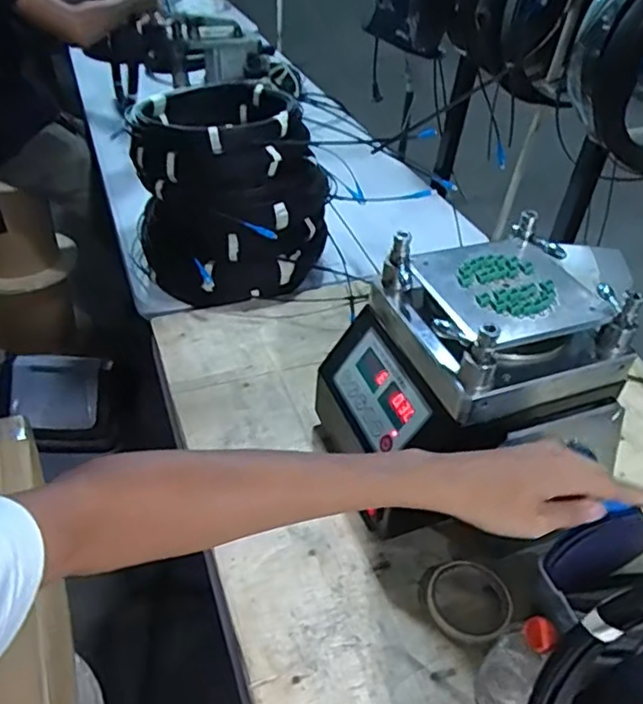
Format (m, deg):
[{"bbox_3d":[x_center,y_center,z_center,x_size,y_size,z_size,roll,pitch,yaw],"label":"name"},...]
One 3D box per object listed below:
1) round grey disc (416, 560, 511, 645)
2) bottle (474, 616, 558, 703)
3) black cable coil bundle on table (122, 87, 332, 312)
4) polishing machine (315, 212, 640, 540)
[{"bbox_3d":[0.159,0.272,0.672,0.096,0.012,0.092,1,41,-1],"label":"round grey disc"},{"bbox_3d":[0.181,0.287,0.563,0.053,0.138,0.050,-14,43,-17],"label":"bottle"},{"bbox_3d":[-0.169,-0.298,1.110,0.299,0.281,0.357,-7,41,-10],"label":"black cable coil bundle on table"},{"bbox_3d":[0.169,0.023,0.728,0.289,0.248,0.212,-6,41,-13],"label":"polishing machine"}]

